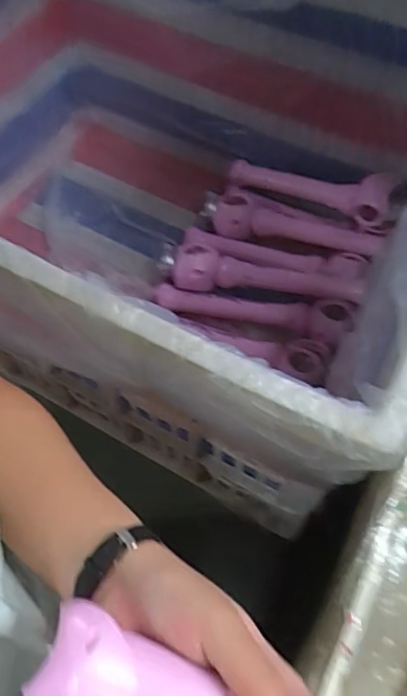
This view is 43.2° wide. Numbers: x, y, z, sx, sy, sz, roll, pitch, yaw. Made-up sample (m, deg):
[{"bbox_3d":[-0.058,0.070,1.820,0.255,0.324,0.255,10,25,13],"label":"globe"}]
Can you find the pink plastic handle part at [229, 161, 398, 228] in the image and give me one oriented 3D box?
[{"bbox_3d":[0.182,-0.282,0.901,0.327,0.078,0.052,25,61,32],"label":"pink plastic handle part"}]

